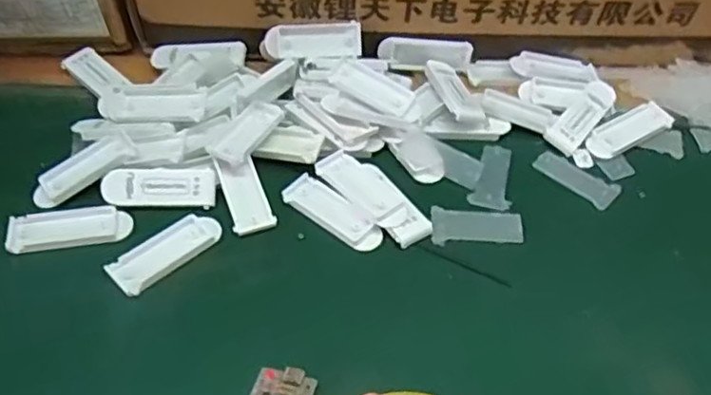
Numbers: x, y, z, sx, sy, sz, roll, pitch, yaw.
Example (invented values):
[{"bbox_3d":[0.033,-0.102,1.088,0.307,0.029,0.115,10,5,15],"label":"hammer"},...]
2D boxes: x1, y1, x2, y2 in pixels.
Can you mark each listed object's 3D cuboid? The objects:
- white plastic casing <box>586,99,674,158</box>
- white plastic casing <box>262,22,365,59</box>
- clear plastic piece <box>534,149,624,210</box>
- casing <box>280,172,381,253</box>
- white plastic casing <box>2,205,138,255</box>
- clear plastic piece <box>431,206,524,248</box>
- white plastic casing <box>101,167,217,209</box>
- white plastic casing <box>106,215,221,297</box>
[{"bbox_3d":[0.164,-0.041,0.399,0.059,0.004,0.022,-26,58,-22],"label":"white plastic casing"},{"bbox_3d":[-0.026,-0.096,0.411,0.059,0.020,0.006,-4,13,-1],"label":"white plastic casing"},{"bbox_3d":[0.127,-0.012,0.385,0.048,0.004,0.021,38,59,24],"label":"clear plastic piece"},{"bbox_3d":[-0.012,0.008,0.354,0.057,0.005,0.019,35,57,22],"label":"casing"},{"bbox_3d":[-0.143,0.016,0.336,0.057,0.006,0.023,-9,53,-11],"label":"white plastic casing"},{"bbox_3d":[0.065,0.015,0.355,0.048,0.004,0.021,1,52,-3],"label":"clear plastic piece"},{"bbox_3d":[-0.103,-0.006,0.351,0.057,0.007,0.020,-1,52,-5],"label":"white plastic casing"},{"bbox_3d":[-0.094,0.026,0.332,0.024,0.005,0.056,38,59,24],"label":"white plastic casing"}]

